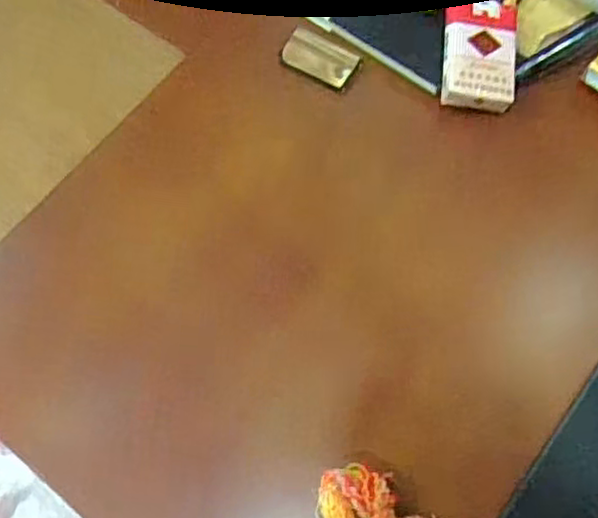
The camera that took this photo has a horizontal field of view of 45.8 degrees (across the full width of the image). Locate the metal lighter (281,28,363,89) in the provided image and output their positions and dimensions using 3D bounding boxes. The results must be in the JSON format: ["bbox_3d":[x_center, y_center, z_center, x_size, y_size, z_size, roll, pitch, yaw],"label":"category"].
[{"bbox_3d":[0.016,-0.167,0.585,0.062,0.007,0.037,33,73,14],"label":"metal lighter"}]

